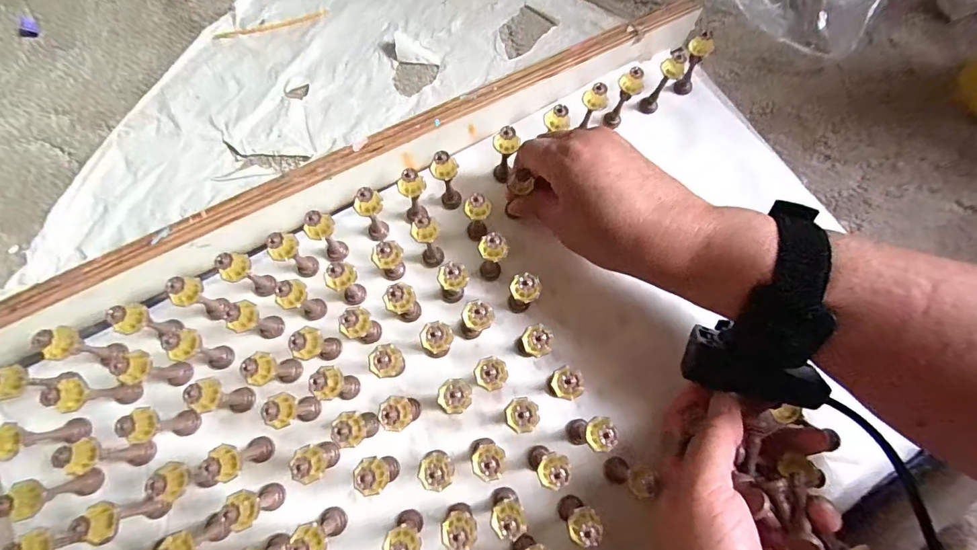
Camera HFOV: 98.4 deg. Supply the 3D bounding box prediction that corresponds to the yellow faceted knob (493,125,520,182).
[{"bbox_3d":[0.012,-0.084,0.301,0.018,0.047,0.016,5,74,-1],"label":"yellow faceted knob"}]

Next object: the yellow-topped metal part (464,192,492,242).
[{"bbox_3d":[-0.008,-0.040,0.290,0.017,0.056,0.016,0,71,-2],"label":"yellow-topped metal part"}]

